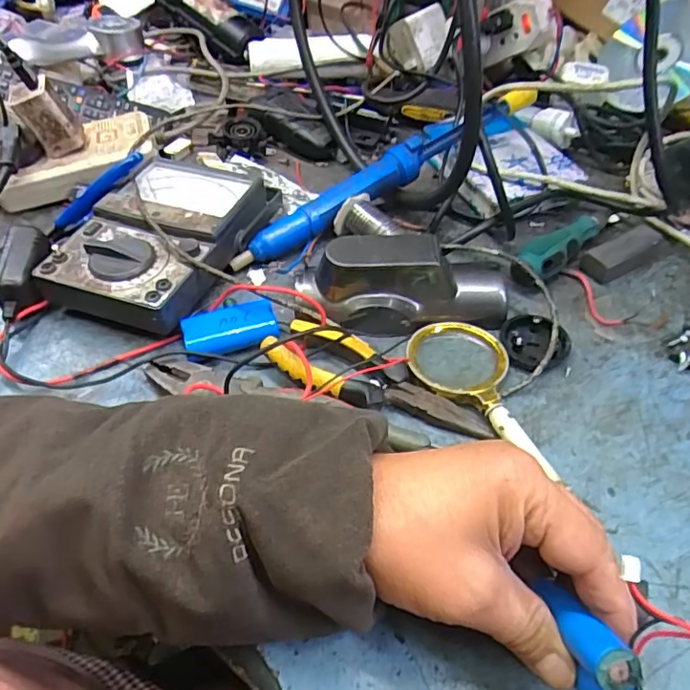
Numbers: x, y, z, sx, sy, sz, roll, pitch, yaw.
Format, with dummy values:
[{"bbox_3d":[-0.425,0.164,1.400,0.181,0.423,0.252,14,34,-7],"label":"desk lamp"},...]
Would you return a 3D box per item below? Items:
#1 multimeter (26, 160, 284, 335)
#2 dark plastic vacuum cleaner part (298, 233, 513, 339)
[{"bbox_3d":[-0.145,-0.087,0.457,0.121,0.048,0.183,14,50,13],"label":"multimeter"},{"bbox_3d":[0.043,-0.048,0.411,0.156,0.055,0.059,-6,49,-4],"label":"dark plastic vacuum cleaner part"}]

